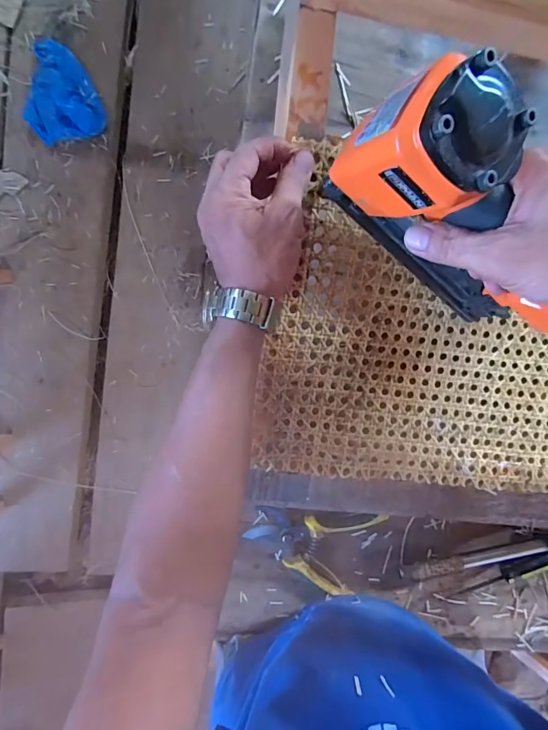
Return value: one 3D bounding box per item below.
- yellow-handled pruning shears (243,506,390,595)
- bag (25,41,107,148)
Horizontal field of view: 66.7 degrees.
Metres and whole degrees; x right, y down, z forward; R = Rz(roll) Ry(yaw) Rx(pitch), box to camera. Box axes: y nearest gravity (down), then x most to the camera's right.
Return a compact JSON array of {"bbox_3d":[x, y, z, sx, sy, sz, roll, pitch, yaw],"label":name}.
[{"bbox_3d":[0.052,0.231,0.552,0.176,0.033,0.127,22,97,-10],"label":"yellow-handled pruning shears"},{"bbox_3d":[-0.543,-0.671,1.036,0.180,0.021,0.226,-30,102,0],"label":"bag"}]

